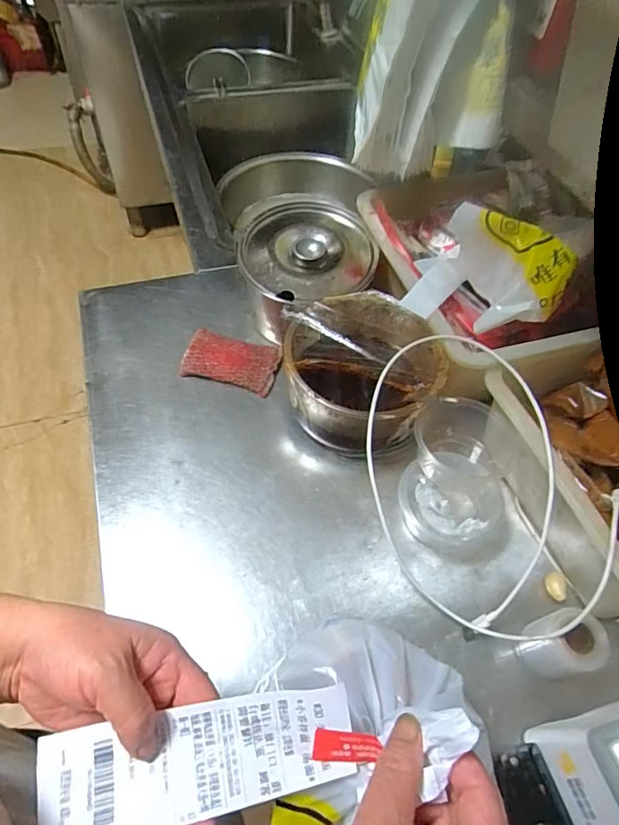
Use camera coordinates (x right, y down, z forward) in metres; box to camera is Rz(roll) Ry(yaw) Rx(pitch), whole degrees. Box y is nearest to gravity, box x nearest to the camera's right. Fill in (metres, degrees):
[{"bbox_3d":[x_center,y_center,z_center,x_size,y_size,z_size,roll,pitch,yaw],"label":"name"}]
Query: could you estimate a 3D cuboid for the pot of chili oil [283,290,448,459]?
[{"bbox_3d":[0.057,-0.045,0.584,0.165,0.113,0.175,2,55,-3],"label":"pot of chili oil"}]

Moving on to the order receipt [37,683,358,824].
[{"bbox_3d":[-0.059,0.189,0.277,0.163,0.028,0.051,-8,56,-12],"label":"order receipt"}]

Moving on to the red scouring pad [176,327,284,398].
[{"bbox_3d":[-0.101,-0.067,0.654,0.118,0.009,0.077,13,55,5],"label":"red scouring pad"}]

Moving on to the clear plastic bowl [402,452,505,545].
[{"bbox_3d":[0.149,0.092,0.537,0.097,0.053,0.090,2,55,-3],"label":"clear plastic bowl"}]

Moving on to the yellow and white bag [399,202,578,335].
[{"bbox_3d":[0.188,-0.145,0.551,0.155,0.114,0.081,39,61,21],"label":"yellow and white bag"}]

